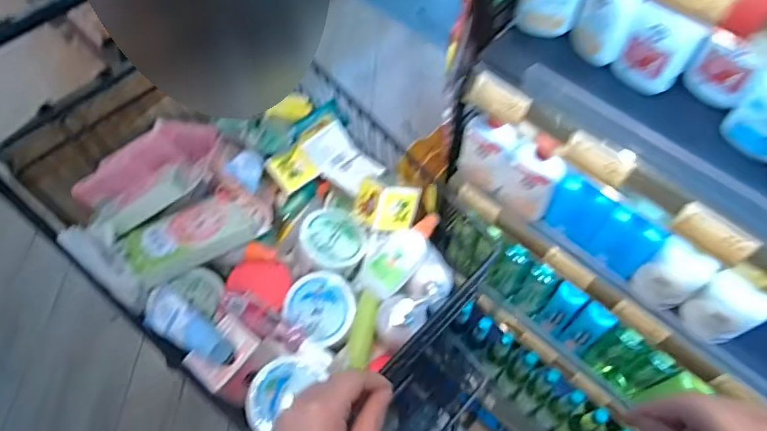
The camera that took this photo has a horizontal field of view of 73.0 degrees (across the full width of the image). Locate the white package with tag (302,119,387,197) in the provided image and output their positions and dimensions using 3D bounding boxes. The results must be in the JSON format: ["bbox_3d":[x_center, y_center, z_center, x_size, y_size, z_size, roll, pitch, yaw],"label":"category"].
[{"bbox_3d":[-0.064,-0.086,0.793,0.111,0.020,0.069,43,100,-11],"label":"white package with tag"}]

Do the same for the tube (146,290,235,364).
[{"bbox_3d":[-0.237,0.132,0.620,0.135,0.035,0.047,24,64,30],"label":"tube"}]

